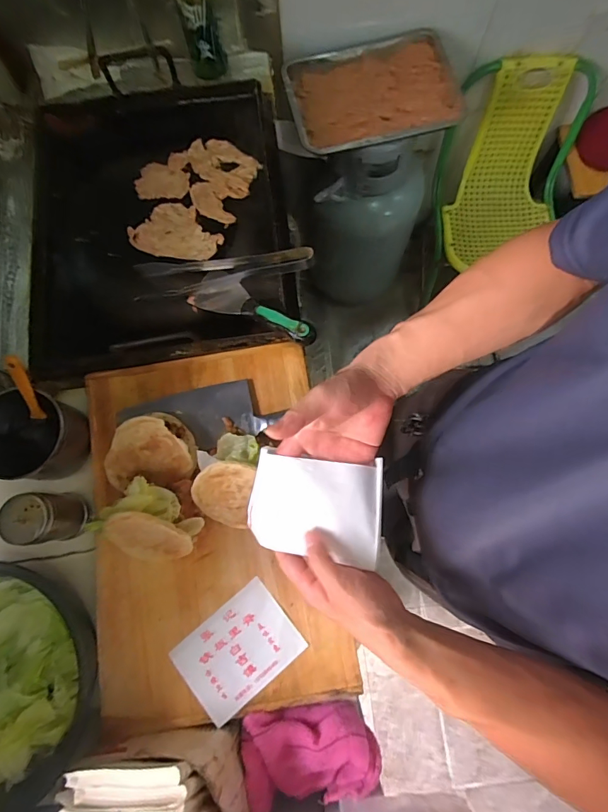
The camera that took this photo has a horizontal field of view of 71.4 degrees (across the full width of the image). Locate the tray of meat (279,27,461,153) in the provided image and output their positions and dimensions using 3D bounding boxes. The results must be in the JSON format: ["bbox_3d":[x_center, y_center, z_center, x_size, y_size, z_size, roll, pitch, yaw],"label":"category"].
[{"bbox_3d":[0.142,-0.622,0.846,0.326,0.050,0.216,-12,76,-2],"label":"tray of meat"}]

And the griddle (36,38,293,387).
[{"bbox_3d":[-0.248,-0.317,0.725,0.421,0.079,0.524,-9,76,-2],"label":"griddle"}]

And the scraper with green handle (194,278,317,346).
[{"bbox_3d":[-0.075,-0.148,0.642,0.212,0.025,0.056,25,77,23],"label":"scraper with green handle"}]

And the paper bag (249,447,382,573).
[{"bbox_3d":[0.010,0.100,0.427,0.132,0.022,0.096,6,89,12],"label":"paper bag"}]

